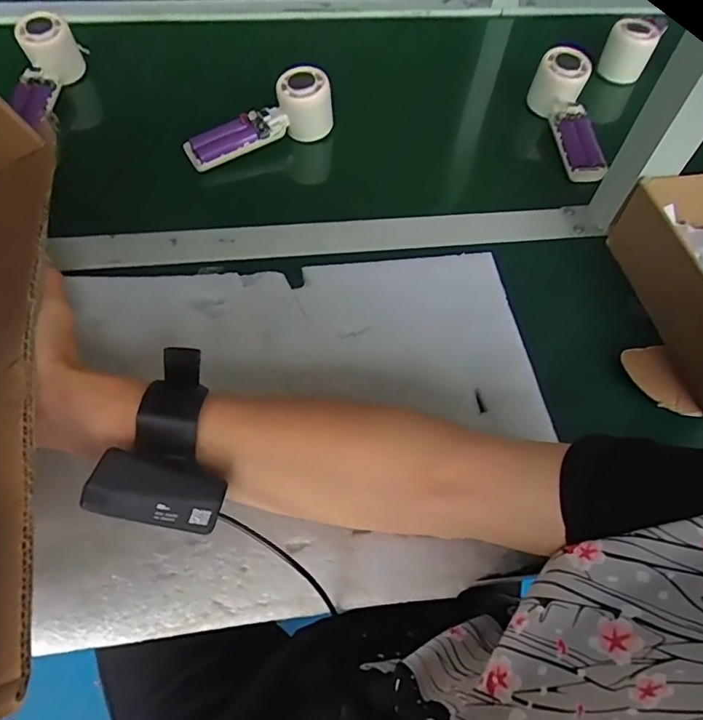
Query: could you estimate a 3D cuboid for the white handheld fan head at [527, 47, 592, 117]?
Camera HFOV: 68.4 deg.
[{"bbox_3d":[0.243,-0.325,0.607,0.056,0.060,0.056,20,62,13],"label":"white handheld fan head"}]

